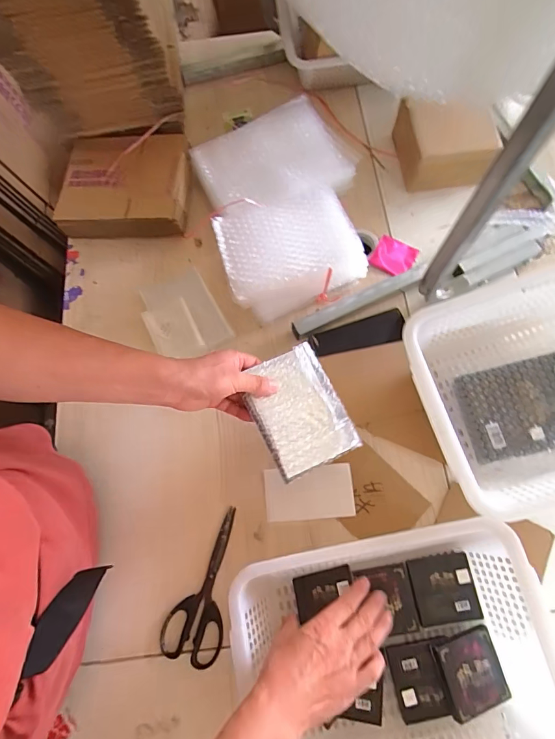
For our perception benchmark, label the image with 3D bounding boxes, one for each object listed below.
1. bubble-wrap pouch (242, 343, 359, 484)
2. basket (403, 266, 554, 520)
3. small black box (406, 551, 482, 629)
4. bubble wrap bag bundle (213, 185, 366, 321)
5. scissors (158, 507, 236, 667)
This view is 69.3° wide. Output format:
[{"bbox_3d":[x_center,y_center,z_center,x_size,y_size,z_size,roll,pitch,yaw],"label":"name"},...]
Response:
[{"bbox_3d":[0.028,0.055,0.534,0.114,0.021,0.152,-26,74,-6],"label":"bubble-wrap pouch"},{"bbox_3d":[0.360,0.014,0.514,0.338,0.126,0.262,-17,72,-2],"label":"basket"},{"bbox_3d":[0.219,0.292,0.532,0.079,0.014,0.079,-9,73,-1],"label":"small black box"},{"bbox_3d":[0.018,-0.191,0.660,0.213,0.088,0.156,-21,74,-5],"label":"bubble wrap bag bundle"},{"bbox_3d":[-0.100,0.297,0.561,0.079,0.005,0.199,13,74,5],"label":"scissors"}]

